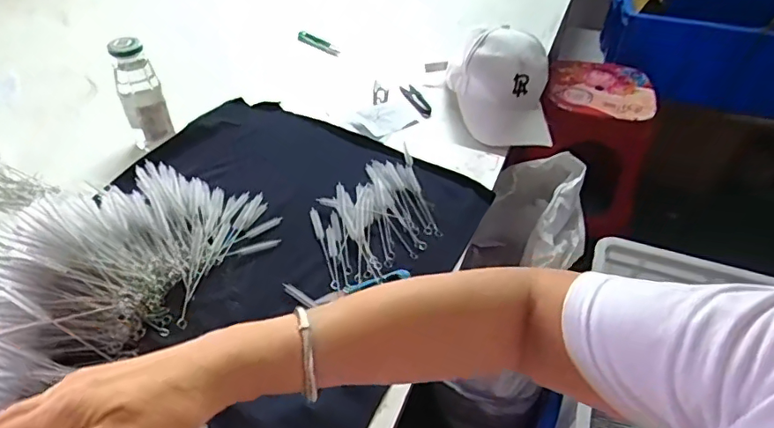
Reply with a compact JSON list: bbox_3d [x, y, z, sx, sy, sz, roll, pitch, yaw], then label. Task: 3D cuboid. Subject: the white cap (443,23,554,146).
[{"bbox_3d":[0.196,-0.211,0.900,0.167,0.180,0.104,-1,45,-4],"label":"white cap"}]

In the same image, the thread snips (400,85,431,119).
[{"bbox_3d":[0.054,-0.199,0.934,0.031,0.009,0.102,-16,48,-18],"label":"thread snips"}]

